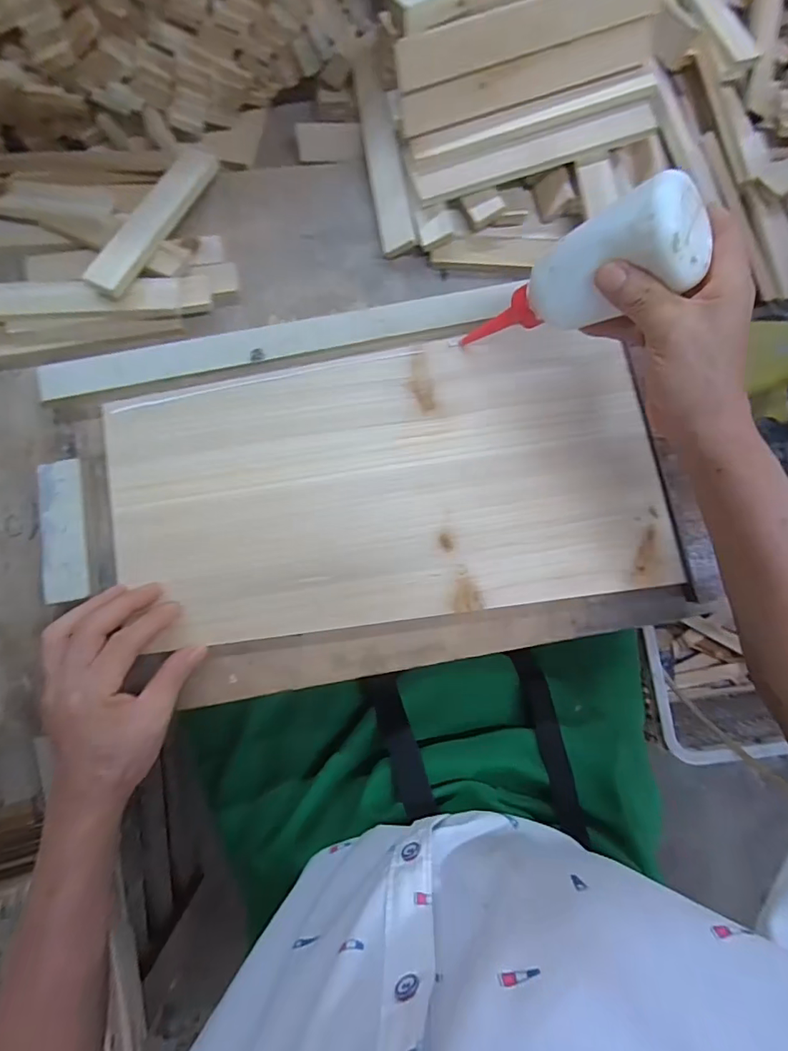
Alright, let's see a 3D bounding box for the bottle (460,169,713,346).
[{"bbox_3d":[0.115,-0.156,0.334,0.057,0.162,0.048,6,80,-30],"label":"bottle"}]

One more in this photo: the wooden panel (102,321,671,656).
[{"bbox_3d":[0.002,-0.035,0.388,0.417,0.016,0.215,-7,82,-4],"label":"wooden panel"}]

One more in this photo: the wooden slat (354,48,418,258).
[{"bbox_3d":[-0.010,-0.321,0.429,0.030,0.009,0.176,-11,86,18],"label":"wooden slat"}]

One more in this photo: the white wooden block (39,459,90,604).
[{"bbox_3d":[-0.243,0.004,0.365,0.029,0.015,0.103,-9,81,-5],"label":"white wooden block"}]

